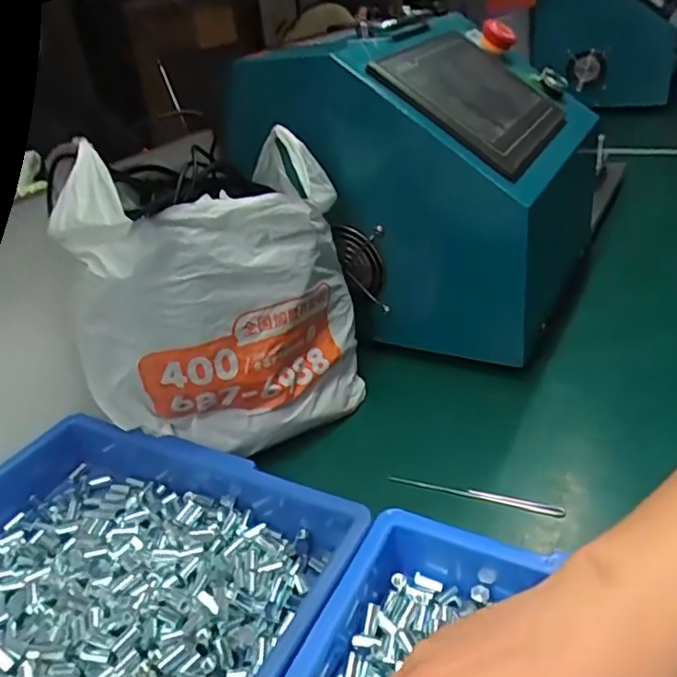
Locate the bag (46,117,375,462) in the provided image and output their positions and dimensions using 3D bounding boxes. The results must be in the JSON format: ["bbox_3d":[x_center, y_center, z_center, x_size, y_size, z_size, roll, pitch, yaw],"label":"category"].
[{"bbox_3d":[-0.093,-0.045,0.513,0.199,0.219,0.215,-8,30,0],"label":"bag"}]

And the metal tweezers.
[{"bbox_3d":[0.099,0.114,0.444,0.126,0.005,0.009,7,33,24],"label":"metal tweezers"}]

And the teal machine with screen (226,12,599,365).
[{"bbox_3d":[0.104,-0.177,0.631,0.249,0.265,0.281,11,35,29],"label":"teal machine with screen"}]

